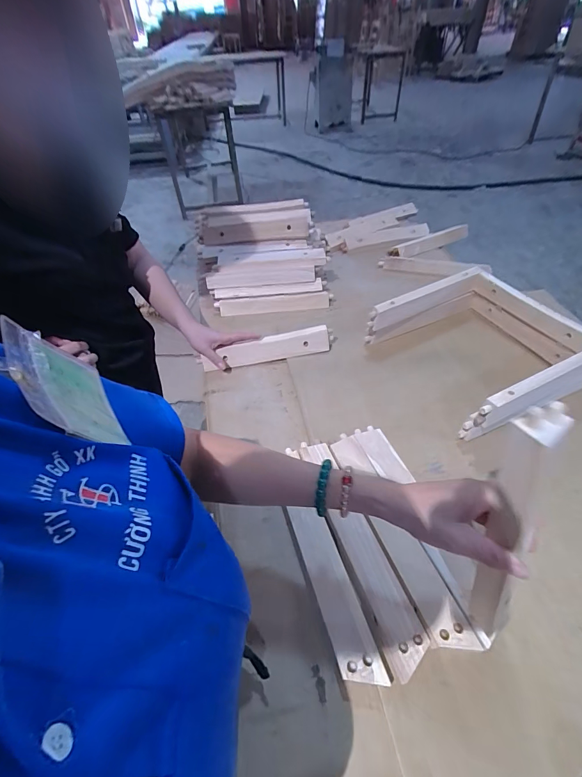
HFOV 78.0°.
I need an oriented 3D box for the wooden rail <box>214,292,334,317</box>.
[{"bbox_3d":[-0.034,-0.188,0.814,0.258,0.030,0.033,-9,47,-5],"label":"wooden rail"}]

